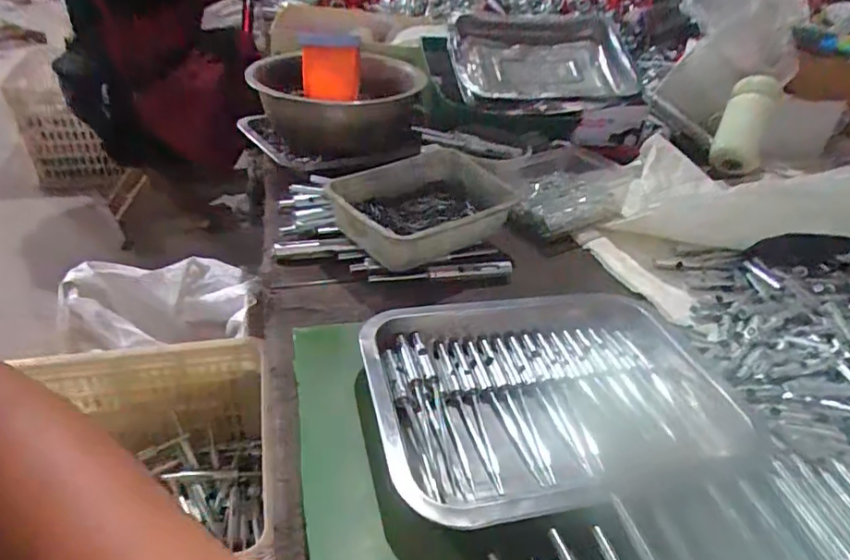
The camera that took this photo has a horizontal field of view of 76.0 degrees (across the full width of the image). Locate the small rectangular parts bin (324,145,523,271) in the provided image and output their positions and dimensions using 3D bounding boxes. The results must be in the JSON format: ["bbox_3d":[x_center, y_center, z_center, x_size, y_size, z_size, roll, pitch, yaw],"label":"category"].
[{"bbox_3d":[0.004,-0.077,0.574,0.177,0.052,0.138,-25,47,-36],"label":"small rectangular parts bin"}]

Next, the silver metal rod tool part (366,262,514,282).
[{"bbox_3d":[0.018,-0.007,0.537,0.144,0.010,0.016,-4,38,-14],"label":"silver metal rod tool part"}]

